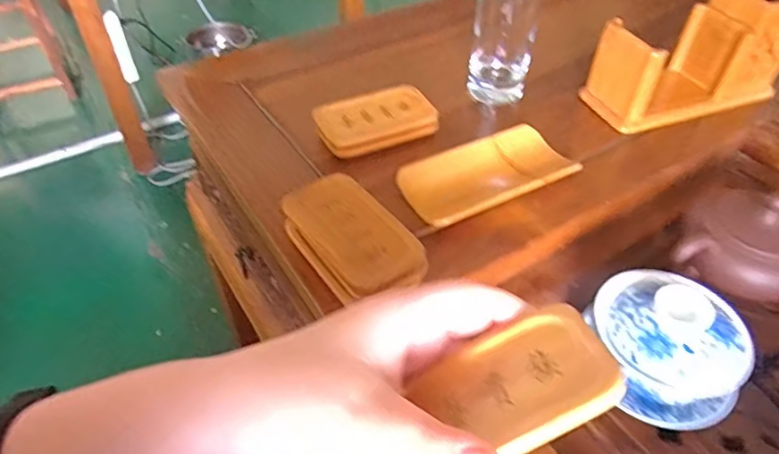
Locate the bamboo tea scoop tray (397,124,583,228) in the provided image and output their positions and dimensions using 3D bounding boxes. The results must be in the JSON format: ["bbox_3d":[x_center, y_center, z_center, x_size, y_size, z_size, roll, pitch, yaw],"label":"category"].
[{"bbox_3d":[0.085,-0.047,0.477,0.141,0.016,0.072,-20,47,-20],"label":"bamboo tea scoop tray"}]

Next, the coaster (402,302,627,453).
[{"bbox_3d":[0.035,0.068,0.219,0.104,0.009,0.059,-30,26,7],"label":"coaster"}]

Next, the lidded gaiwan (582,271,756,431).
[{"bbox_3d":[0.181,0.079,0.370,0.083,0.080,0.097,-32,53,-29],"label":"lidded gaiwan"}]

